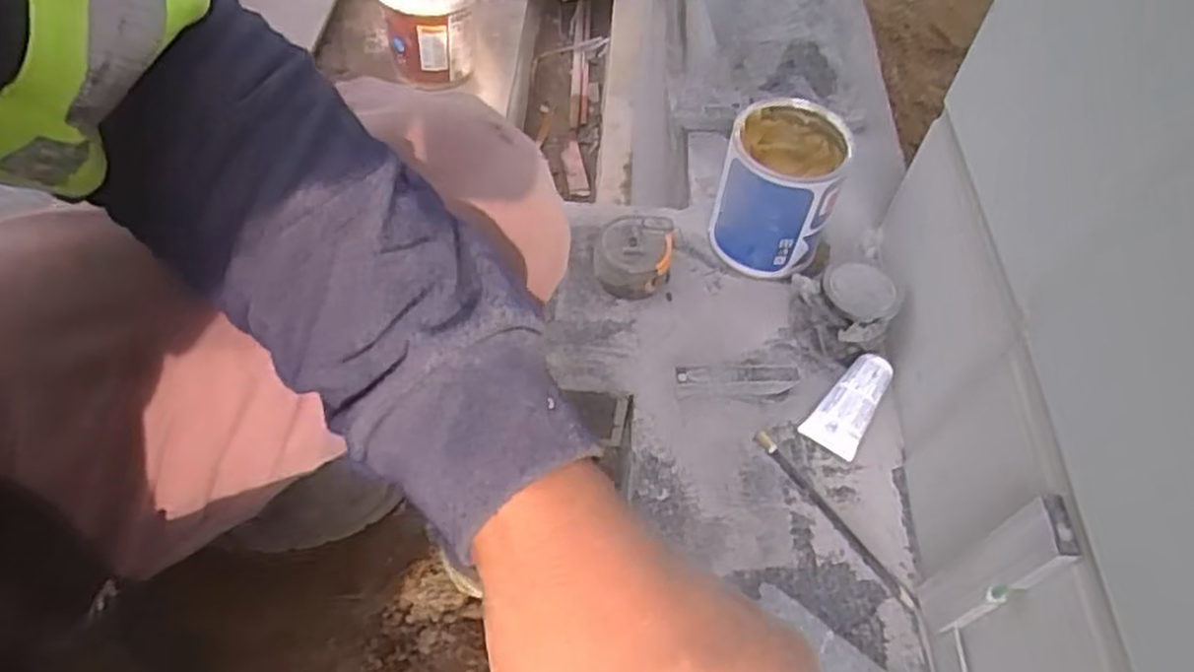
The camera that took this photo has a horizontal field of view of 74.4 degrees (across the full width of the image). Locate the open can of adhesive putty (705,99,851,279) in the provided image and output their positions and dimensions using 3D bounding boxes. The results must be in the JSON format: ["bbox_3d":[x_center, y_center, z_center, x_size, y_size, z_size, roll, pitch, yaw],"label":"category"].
[{"bbox_3d":[0.158,-0.129,0.697,0.094,0.121,0.095,2,54,-3],"label":"open can of adhesive putty"}]

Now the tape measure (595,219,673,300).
[{"bbox_3d":[0.031,-0.069,0.695,0.066,0.043,0.070,7,54,1],"label":"tape measure"}]

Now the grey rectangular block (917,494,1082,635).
[{"bbox_3d":[0.235,0.149,0.479,0.016,0.169,0.034,9,54,2],"label":"grey rectangular block"}]

